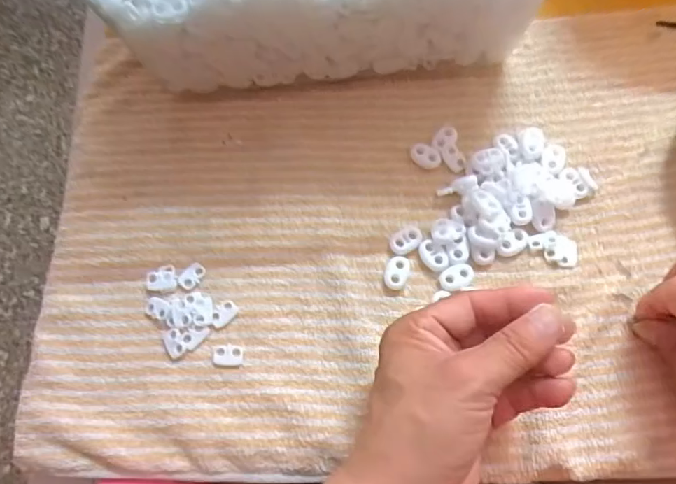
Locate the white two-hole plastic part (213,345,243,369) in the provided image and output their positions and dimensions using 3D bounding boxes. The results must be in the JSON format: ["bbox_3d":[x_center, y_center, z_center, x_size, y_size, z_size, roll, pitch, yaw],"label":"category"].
[{"bbox_3d":[-0.069,0.072,0.325,0.019,0.004,0.014,0,70,2],"label":"white two-hole plastic part"}]

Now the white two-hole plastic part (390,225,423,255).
[{"bbox_3d":[0.045,-0.001,0.345,0.022,0.006,0.015,-38,73,-11],"label":"white two-hole plastic part"}]

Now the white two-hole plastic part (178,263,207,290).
[{"bbox_3d":[-0.097,0.022,0.344,0.013,0.004,0.019,34,75,14],"label":"white two-hole plastic part"}]

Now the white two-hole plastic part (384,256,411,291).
[{"bbox_3d":[0.038,0.021,0.338,0.015,0.006,0.023,11,71,6],"label":"white two-hole plastic part"}]

